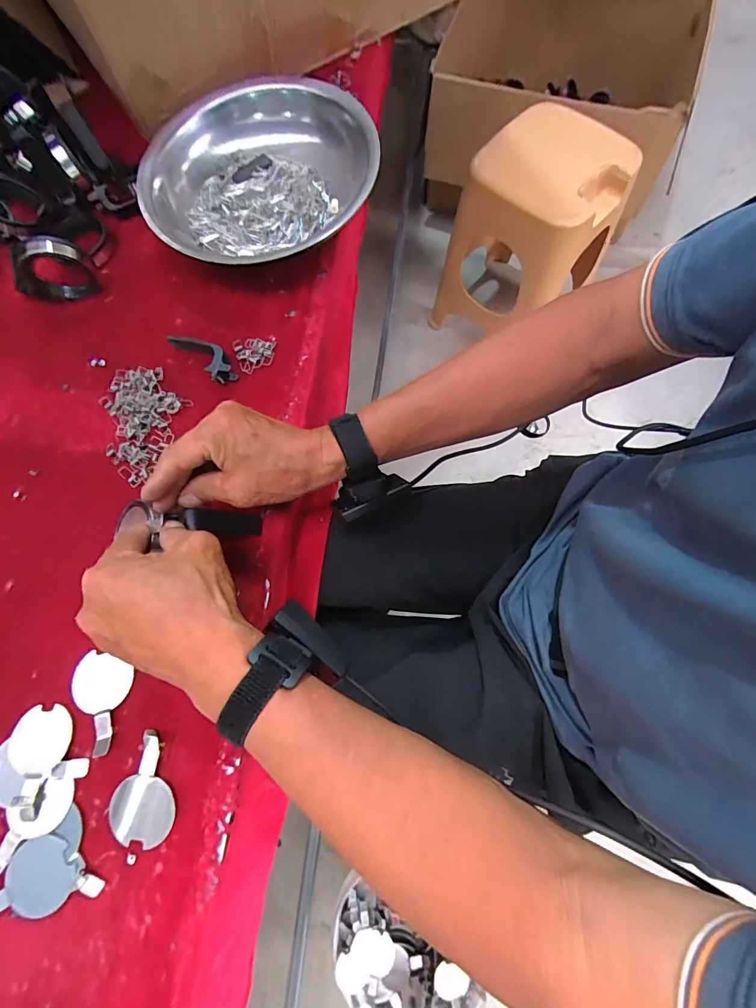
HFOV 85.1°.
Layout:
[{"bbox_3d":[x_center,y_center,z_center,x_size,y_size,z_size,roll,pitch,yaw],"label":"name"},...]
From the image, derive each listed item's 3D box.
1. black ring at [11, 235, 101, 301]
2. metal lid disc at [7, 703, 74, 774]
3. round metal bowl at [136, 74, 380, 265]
[{"bbox_3d":[-0.357,-0.254,0.447,0.086,0.069,0.018,-12,74,-1],"label":"black ring"},{"bbox_3d":[-0.288,0.200,0.351,0.050,0.009,0.048,3,74,4],"label":"metal lid disc"},{"bbox_3d":[-0.126,-0.353,0.460,0.235,0.065,0.243,-1,74,3],"label":"round metal bowl"}]

